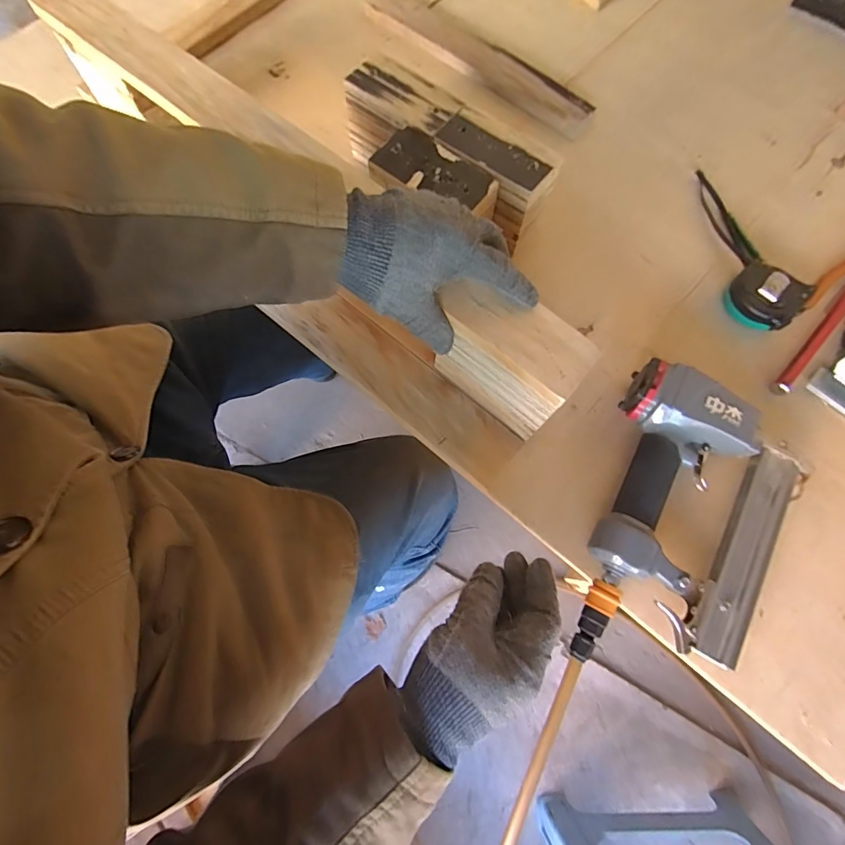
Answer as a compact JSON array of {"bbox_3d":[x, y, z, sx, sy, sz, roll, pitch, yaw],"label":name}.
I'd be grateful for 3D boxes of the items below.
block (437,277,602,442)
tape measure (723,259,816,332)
[{"bbox_3d":[0.076,-0.056,0.393,0.114,0.101,0.057,38,75,10],"label":"block"},{"bbox_3d":[0.364,-0.133,0.475,0.069,0.033,0.062,39,76,11],"label":"tape measure"}]

